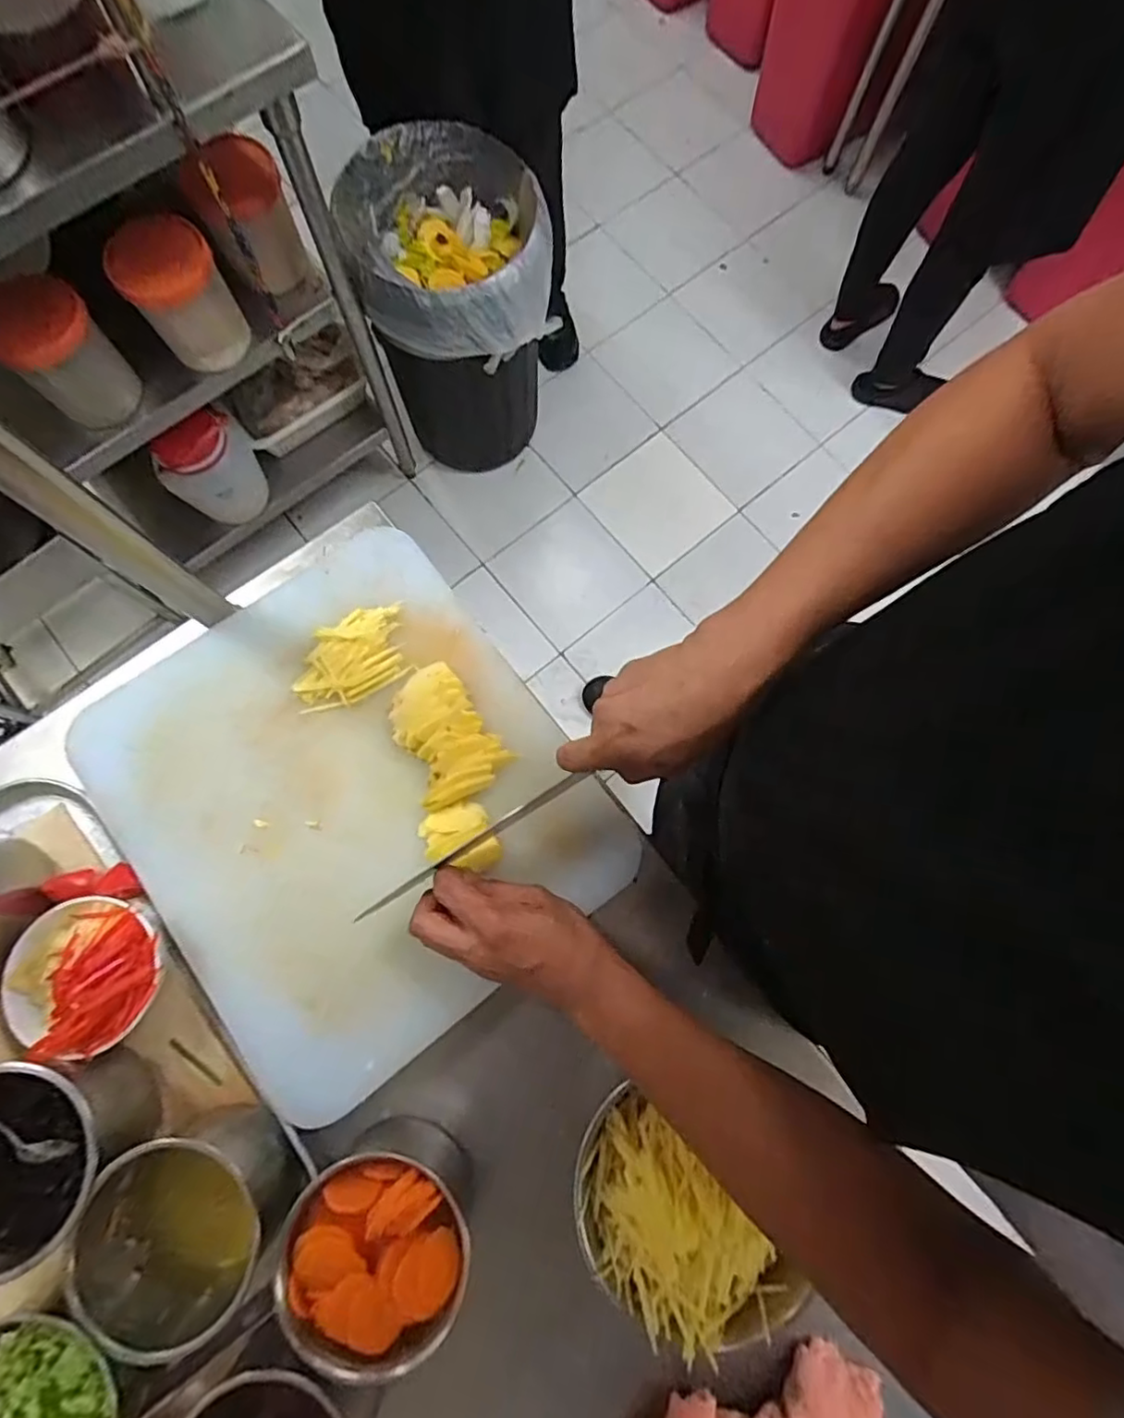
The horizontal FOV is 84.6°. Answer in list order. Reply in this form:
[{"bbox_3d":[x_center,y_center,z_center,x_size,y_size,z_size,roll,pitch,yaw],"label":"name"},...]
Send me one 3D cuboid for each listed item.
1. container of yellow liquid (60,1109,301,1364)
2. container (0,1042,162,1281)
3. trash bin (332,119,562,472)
[{"bbox_3d":[-0.258,0.353,0.424,0.112,0.094,0.121,30,78,5],"label":"container of yellow liquid"},{"bbox_3d":[-0.365,0.303,0.427,0.117,0.087,0.117,0,77,-2],"label":"container"},{"bbox_3d":[-0.217,-0.809,1.356,0.352,0.586,0.379,-9,78,-4],"label":"trash bin"}]

